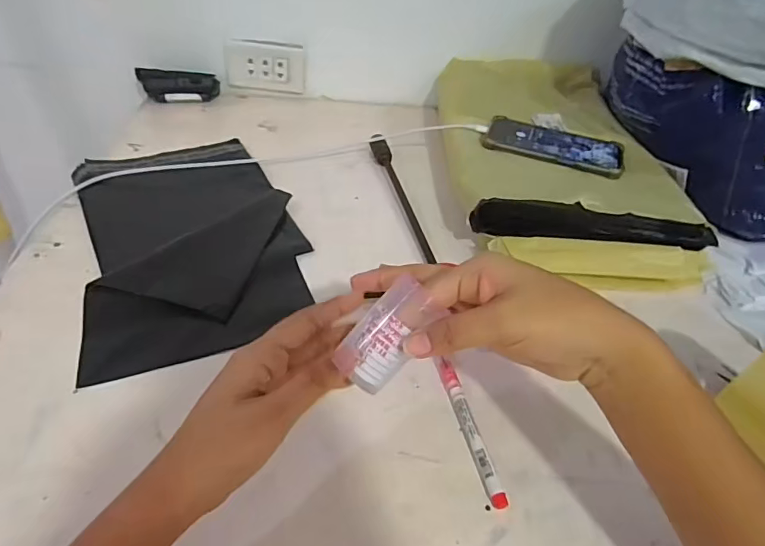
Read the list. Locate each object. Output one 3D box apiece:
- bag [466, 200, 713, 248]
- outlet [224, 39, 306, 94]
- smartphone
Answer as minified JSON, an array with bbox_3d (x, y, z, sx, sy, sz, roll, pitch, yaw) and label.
[{"bbox_3d":[0.221,-0.048,0.494,0.253,0.035,0.024,7,43,0],"label":"bag"},{"bbox_3d":[-0.186,-0.324,0.757,0.123,0.079,0.019,0,43,-7],"label":"outlet"},{"bbox_3d":[0.213,-0.161,0.589,0.165,0.009,0.089,17,44,11],"label":"smartphone"}]

